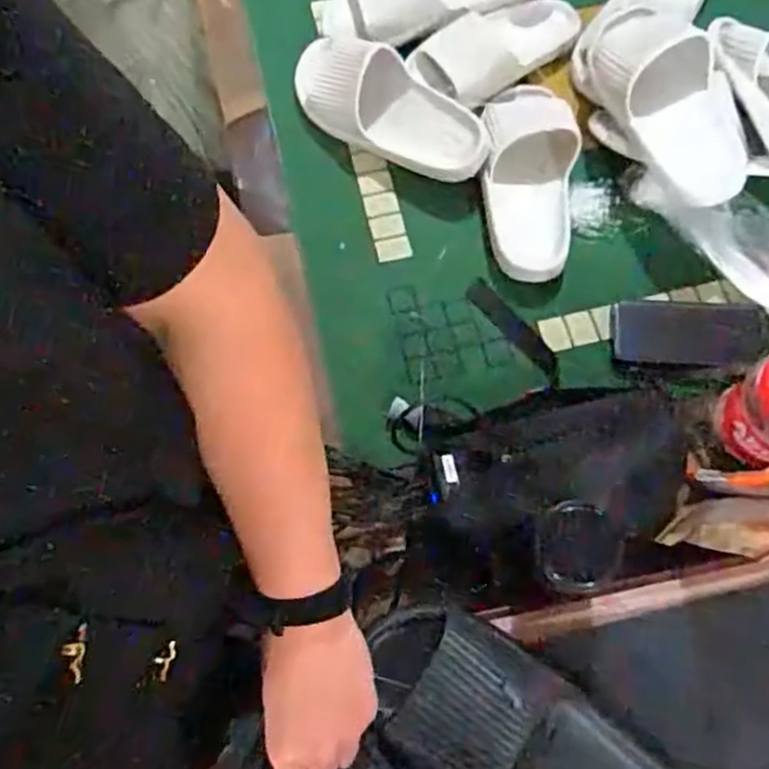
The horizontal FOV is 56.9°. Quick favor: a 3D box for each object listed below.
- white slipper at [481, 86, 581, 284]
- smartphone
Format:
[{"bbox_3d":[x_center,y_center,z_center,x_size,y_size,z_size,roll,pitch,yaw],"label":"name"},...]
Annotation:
[{"bbox_3d":[0.163,-0.237,0.803,0.101,0.061,0.250,1,69,1],"label":"white slipper"},{"bbox_3d":[0.322,-0.057,0.761,0.147,0.012,0.080,8,67,13],"label":"smartphone"}]

